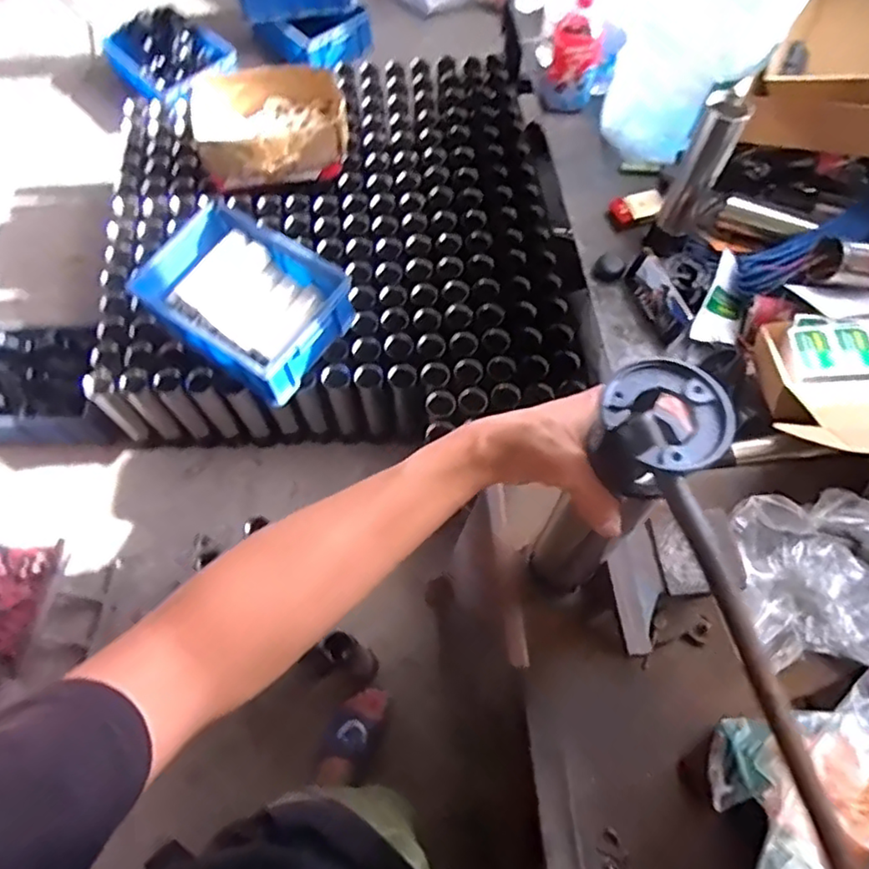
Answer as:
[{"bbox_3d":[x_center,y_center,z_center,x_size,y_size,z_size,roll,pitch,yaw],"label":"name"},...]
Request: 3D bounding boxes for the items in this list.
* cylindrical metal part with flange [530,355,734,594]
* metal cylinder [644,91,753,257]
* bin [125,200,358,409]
[{"bbox_3d":[0.130,0.054,0.500,0.065,0.295,0.071,22,62,9],"label":"cylindrical metal part with flange"},{"bbox_3d":[0.437,-0.422,1.075,0.070,0.288,0.076,26,68,12],"label":"metal cylinder"},{"bbox_3d":[-0.430,-0.304,1.456,0.440,0.147,0.321,32,69,14],"label":"bin"}]

